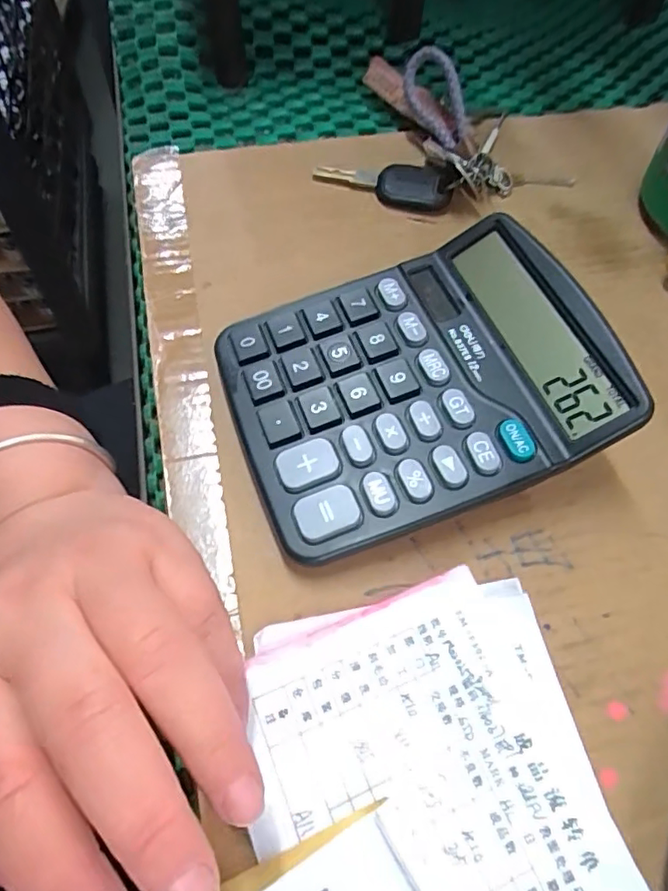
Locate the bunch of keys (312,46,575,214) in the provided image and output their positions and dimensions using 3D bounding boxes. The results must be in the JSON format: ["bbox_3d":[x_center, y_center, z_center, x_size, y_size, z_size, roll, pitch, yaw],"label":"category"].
[{"bbox_3d":[0.069,-0.183,0.330,0.137,0.040,0.114,19,61,8],"label":"bunch of keys"}]

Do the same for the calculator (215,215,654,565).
[{"bbox_3d":[0.032,-0.028,0.235,0.143,0.045,0.115,-17,62,-12],"label":"calculator"}]

